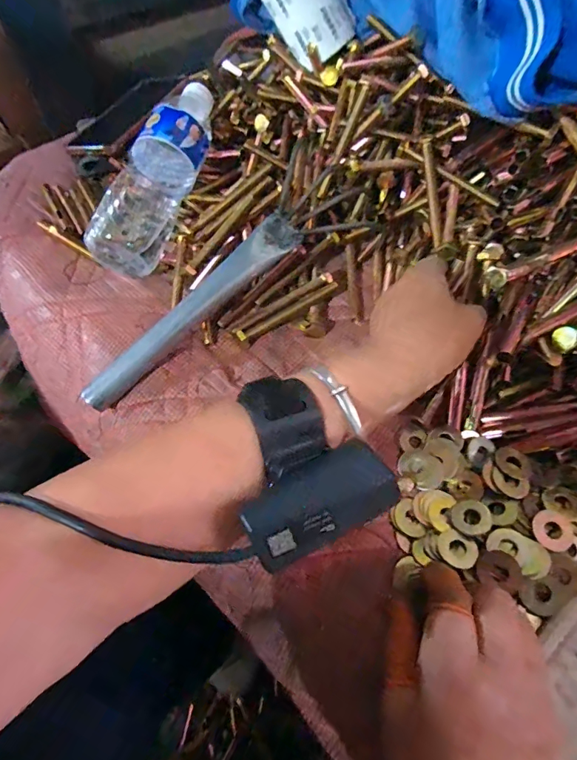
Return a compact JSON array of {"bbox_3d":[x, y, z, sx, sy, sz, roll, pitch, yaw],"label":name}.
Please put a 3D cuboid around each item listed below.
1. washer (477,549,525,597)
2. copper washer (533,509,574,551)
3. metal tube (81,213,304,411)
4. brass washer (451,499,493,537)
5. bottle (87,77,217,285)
[{"bbox_3d":[0.128,0.115,0.257,0.024,0.006,0.021,37,65,23],"label":"washer"},{"bbox_3d":[0.167,0.095,0.268,0.023,0.004,0.025,33,64,21],"label":"copper washer"},{"bbox_3d":[-0.077,-0.056,0.348,0.215,0.021,0.026,-44,64,-6],"label":"metal tube"},{"bbox_3d":[0.120,0.089,0.278,0.024,0.004,0.024,-1,57,2],"label":"brass washer"},{"bbox_3d":[-0.126,-0.208,0.420,0.069,0.056,0.221,16,75,12],"label":"bottle"}]

